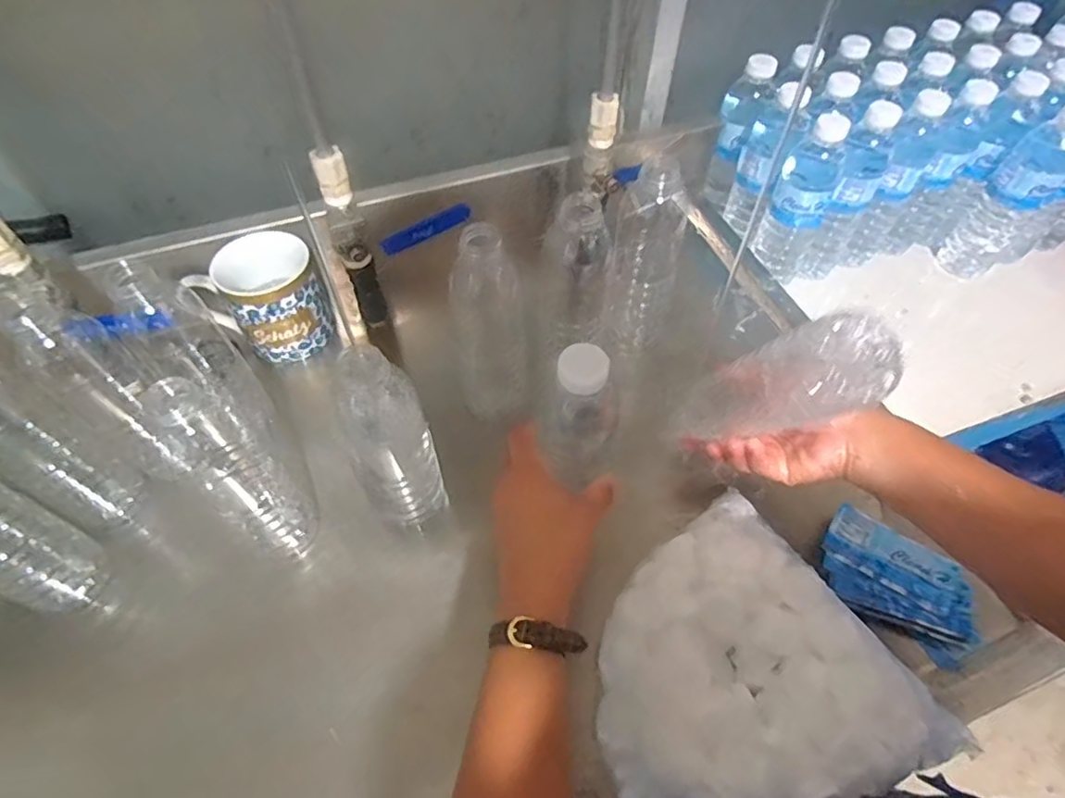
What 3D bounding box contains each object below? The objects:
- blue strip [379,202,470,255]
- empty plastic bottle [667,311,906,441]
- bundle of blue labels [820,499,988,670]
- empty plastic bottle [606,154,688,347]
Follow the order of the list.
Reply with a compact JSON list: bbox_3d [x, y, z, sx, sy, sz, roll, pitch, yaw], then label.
[{"bbox_3d":[-0.093,-0.147,0.518,0.087,0.012,0.015,-18,53,18],"label":"blue strip"},{"bbox_3d":[0.173,-0.007,0.438,0.055,0.193,0.054,-18,82,-13],"label":"empty plastic bottle"},{"bbox_3d":[0.294,0.147,0.479,0.122,0.019,0.075,32,61,20],"label":"bundle of blue labels"},{"bbox_3d":[0.106,-0.141,0.563,0.061,0.197,0.059,12,56,8],"label":"empty plastic bottle"}]

